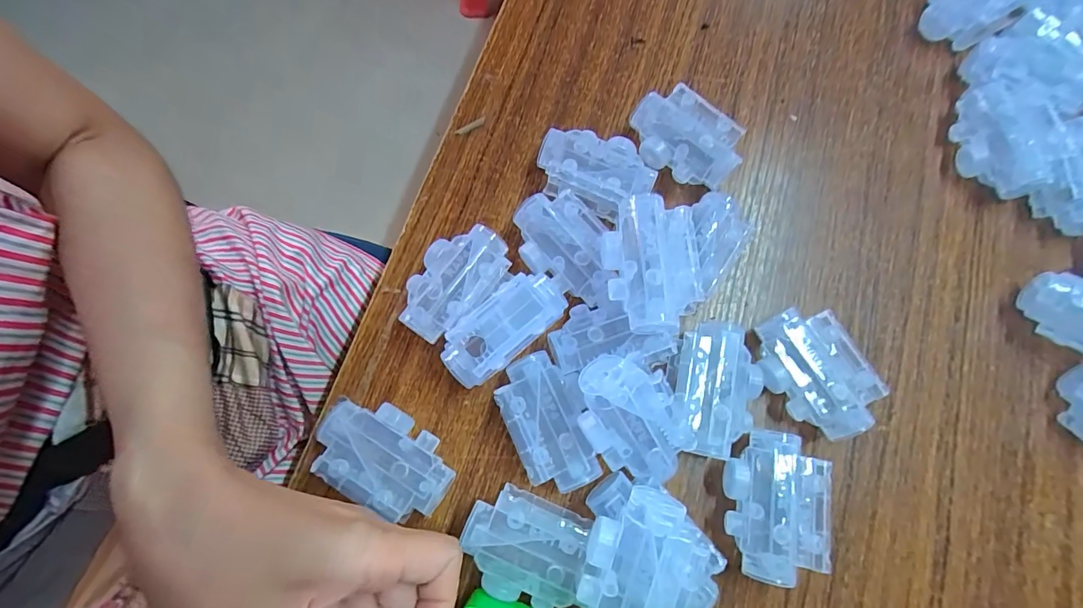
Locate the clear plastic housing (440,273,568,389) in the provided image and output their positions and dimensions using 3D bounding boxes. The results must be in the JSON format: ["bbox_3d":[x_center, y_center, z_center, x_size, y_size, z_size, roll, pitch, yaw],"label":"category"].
[{"bbox_3d":[-0.020,0.011,0.235,0.069,0.018,0.033,-38,78,-9],"label":"clear plastic housing"}]

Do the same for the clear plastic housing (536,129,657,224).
[{"bbox_3d":[0.032,-0.080,0.276,0.067,0.029,0.039,18,76,5],"label":"clear plastic housing"}]

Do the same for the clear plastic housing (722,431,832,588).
[{"bbox_3d":[0.116,0.101,0.232,0.043,0.029,0.067,7,75,2],"label":"clear plastic housing"}]

